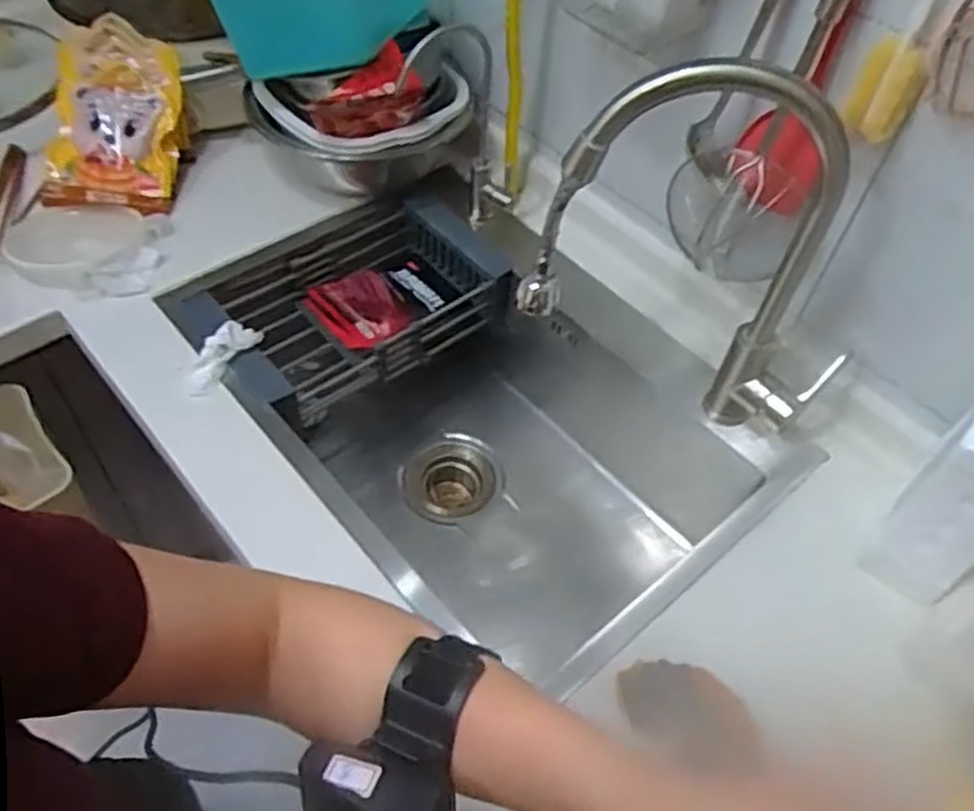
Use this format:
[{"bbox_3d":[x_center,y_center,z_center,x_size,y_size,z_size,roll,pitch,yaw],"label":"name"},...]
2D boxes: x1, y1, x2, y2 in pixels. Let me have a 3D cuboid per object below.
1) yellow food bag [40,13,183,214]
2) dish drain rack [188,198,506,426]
[{"bbox_3d":[-0.463,-0.355,0.992,0.149,0.042,0.219,8,92,-5],"label":"yellow food bag"},{"bbox_3d":[-0.157,-0.120,0.998,0.351,0.103,0.197,-32,61,-26],"label":"dish drain rack"}]

